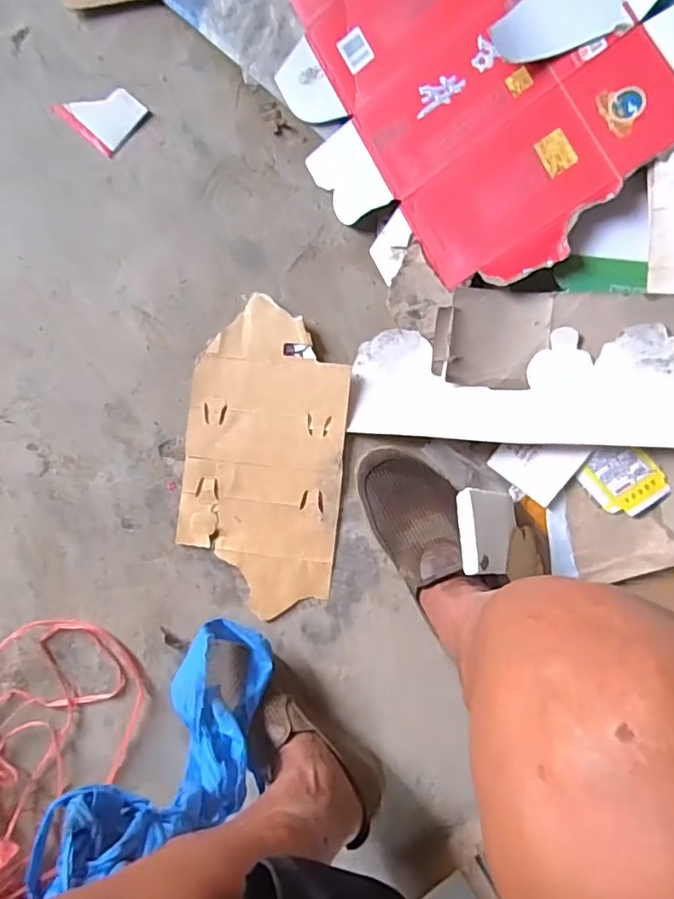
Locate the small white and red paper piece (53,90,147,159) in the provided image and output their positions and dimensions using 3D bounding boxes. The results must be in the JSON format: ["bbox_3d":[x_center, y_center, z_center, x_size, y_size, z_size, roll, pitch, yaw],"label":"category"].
[{"bbox_3d":[-0.302,-0.432,0.723,0.102,0.007,0.080,41,91,6],"label":"small white and red paper piece"}]

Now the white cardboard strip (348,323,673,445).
[{"bbox_3d":[0.225,-0.069,0.619,0.412,0.044,0.119,4,87,19],"label":"white cardboard strip"}]

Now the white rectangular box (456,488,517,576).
[{"bbox_3d":[0.164,0.086,0.603,0.018,0.100,0.087,-13,75,41],"label":"white rectangular box"}]

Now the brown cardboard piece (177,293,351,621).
[{"bbox_3d":[-0.087,0.008,0.668,0.187,0.014,0.343,5,88,6],"label":"brown cardboard piece"}]

